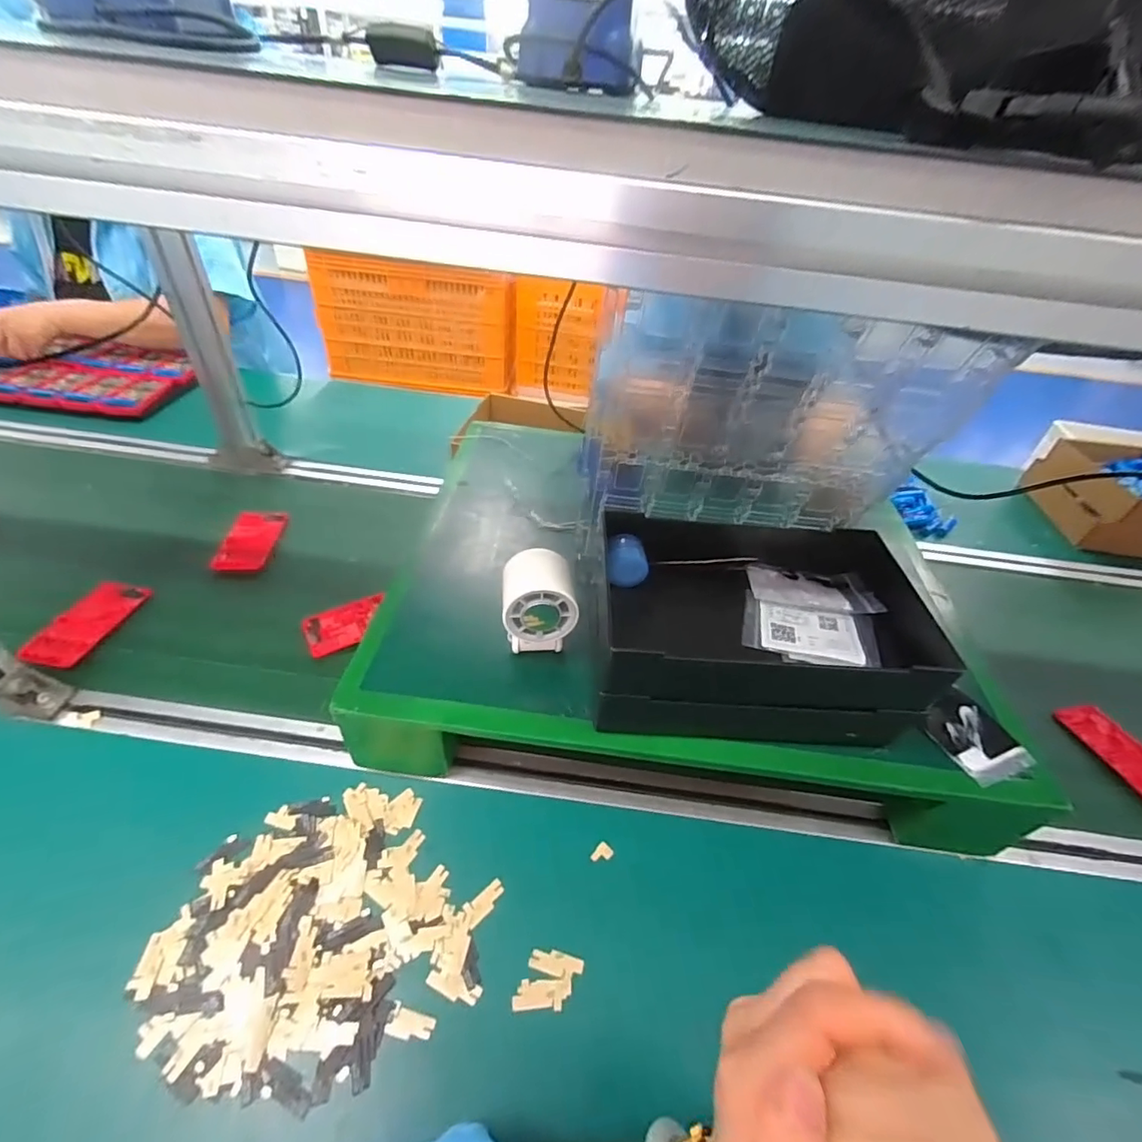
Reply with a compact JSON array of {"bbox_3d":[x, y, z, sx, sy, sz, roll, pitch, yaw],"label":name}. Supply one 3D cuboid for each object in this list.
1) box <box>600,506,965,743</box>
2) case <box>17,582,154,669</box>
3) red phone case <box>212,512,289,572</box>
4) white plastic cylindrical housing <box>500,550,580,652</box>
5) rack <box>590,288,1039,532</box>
[{"bbox_3d":[0.154,0.039,0.483,0.263,0.101,0.215,5,42,-3],"label":"box"},{"bbox_3d":[-0.539,0.057,0.593,0.063,0.013,0.128,12,42,5],"label":"case"},{"bbox_3d":[-0.427,-0.045,0.716,0.062,0.012,0.137,3,35,-15],"label":"red phone case"},{"bbox_3d":[-0.029,0.036,0.471,0.062,0.099,0.060,-2,43,-10],"label":"white plastic cylindrical housing"},{"bbox_3d":[0.148,-0.110,0.415,0.255,0.213,0.031,8,60,2],"label":"rack"}]

